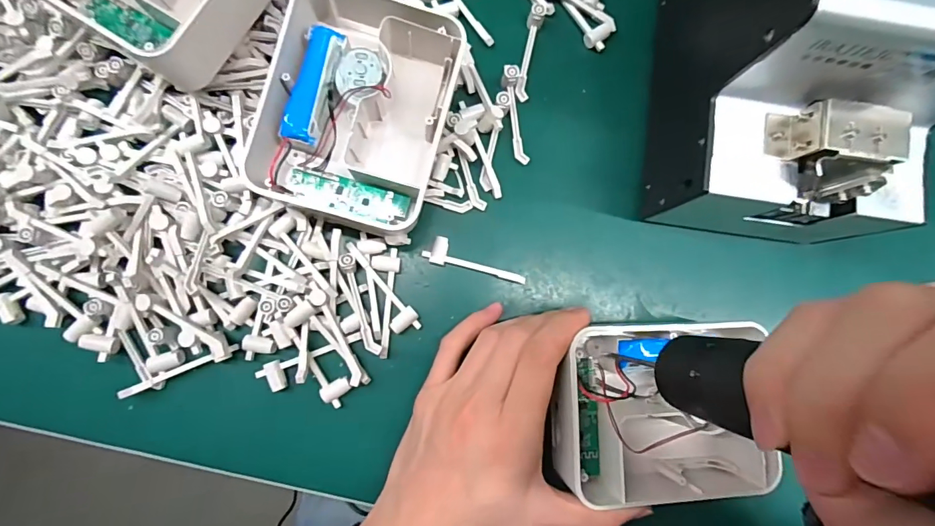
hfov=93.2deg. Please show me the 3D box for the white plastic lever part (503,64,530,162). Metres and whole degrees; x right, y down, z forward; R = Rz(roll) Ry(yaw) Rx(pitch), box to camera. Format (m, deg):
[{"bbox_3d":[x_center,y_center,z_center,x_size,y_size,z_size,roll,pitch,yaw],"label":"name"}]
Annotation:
[{"bbox_3d":[0.034,-0.101,0.303,0.010,0.013,0.064,-9,86,-6],"label":"white plastic lever part"}]

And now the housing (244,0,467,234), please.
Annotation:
[{"bbox_3d":[-0.062,-0.097,0.270,0.095,0.055,0.144,14,84,-4],"label":"housing"}]

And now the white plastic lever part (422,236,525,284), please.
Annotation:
[{"bbox_3d":[0.006,-0.002,0.297,0.069,0.007,0.018,14,84,-4],"label":"white plastic lever part"}]

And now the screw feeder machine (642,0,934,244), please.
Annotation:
[{"bbox_3d":[0.197,-0.110,0.250,0.128,0.147,0.180,7,83,-3],"label":"screw feeder machine"}]

